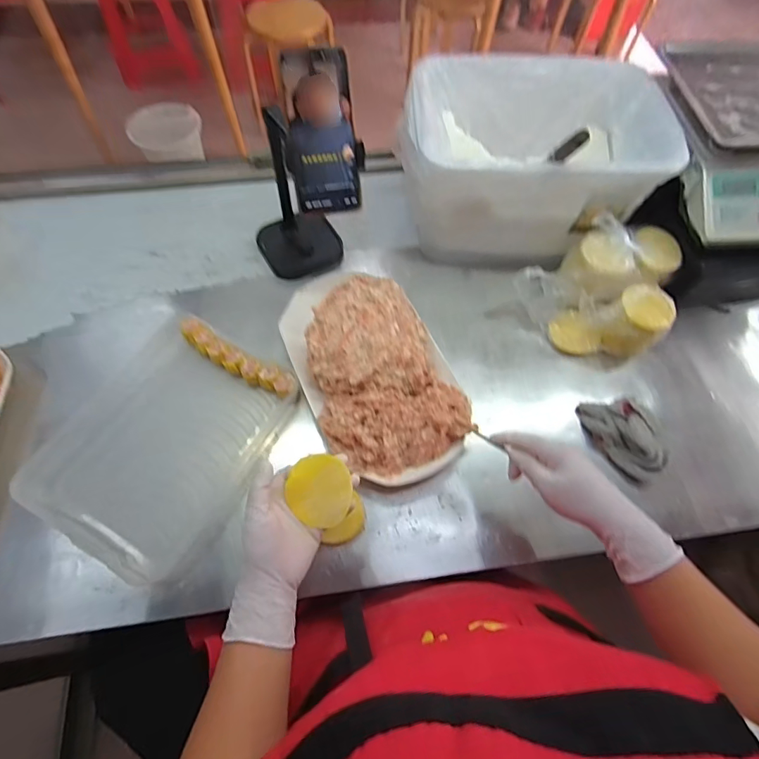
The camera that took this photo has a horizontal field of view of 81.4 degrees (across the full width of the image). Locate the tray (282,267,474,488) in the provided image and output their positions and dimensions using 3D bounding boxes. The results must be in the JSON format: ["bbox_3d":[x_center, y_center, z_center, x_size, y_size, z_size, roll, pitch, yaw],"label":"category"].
[{"bbox_3d":[-0.012,-0.019,0.596,0.188,0.082,0.316,-25,67,-13],"label":"tray"}]

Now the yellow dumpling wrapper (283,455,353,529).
[{"bbox_3d":[-0.059,0.113,0.451,0.063,0.012,0.071,-9,78,5],"label":"yellow dumpling wrapper"}]

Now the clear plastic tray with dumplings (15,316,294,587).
[{"bbox_3d":[-0.269,0.072,0.566,0.231,0.039,0.298,28,66,11],"label":"clear plastic tray with dumplings"}]

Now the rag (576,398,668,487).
[{"bbox_3d":[0.324,0.073,0.585,0.063,0.042,0.123,-24,67,-13],"label":"rag"}]

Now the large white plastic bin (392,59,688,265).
[{"bbox_3d":[0.215,-0.339,0.676,0.352,0.173,0.239,1,64,-2],"label":"large white plastic bin"}]

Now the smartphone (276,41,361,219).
[{"bbox_3d":[-0.063,-0.272,0.492,0.074,0.156,0.006,-11,24,-10],"label":"smartphone"}]

